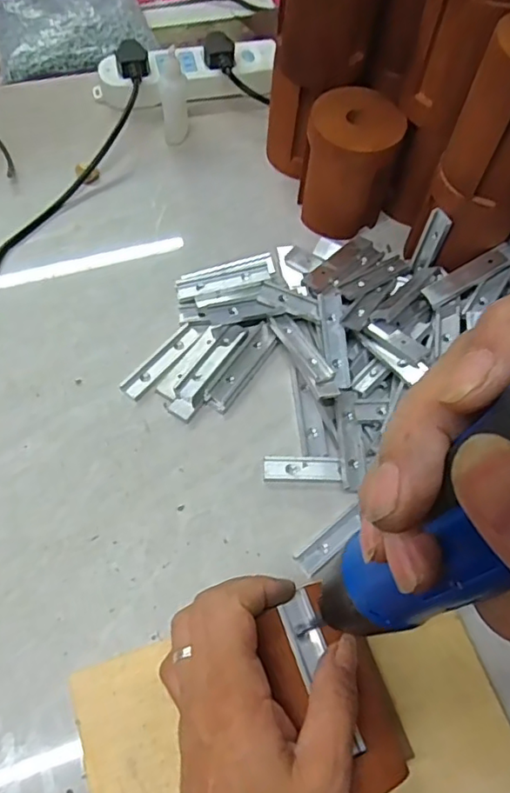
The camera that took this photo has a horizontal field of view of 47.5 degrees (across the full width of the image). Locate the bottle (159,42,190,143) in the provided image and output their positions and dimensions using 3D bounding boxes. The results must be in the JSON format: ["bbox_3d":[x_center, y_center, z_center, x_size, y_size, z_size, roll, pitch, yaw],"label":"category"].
[{"bbox_3d":[-0.079,-0.292,0.562,0.025,0.089,0.031,-2,62,-5],"label":"bottle"}]

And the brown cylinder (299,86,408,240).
[{"bbox_3d":[0.082,-0.205,0.515,0.079,0.098,0.081,11,62,2],"label":"brown cylinder"}]

